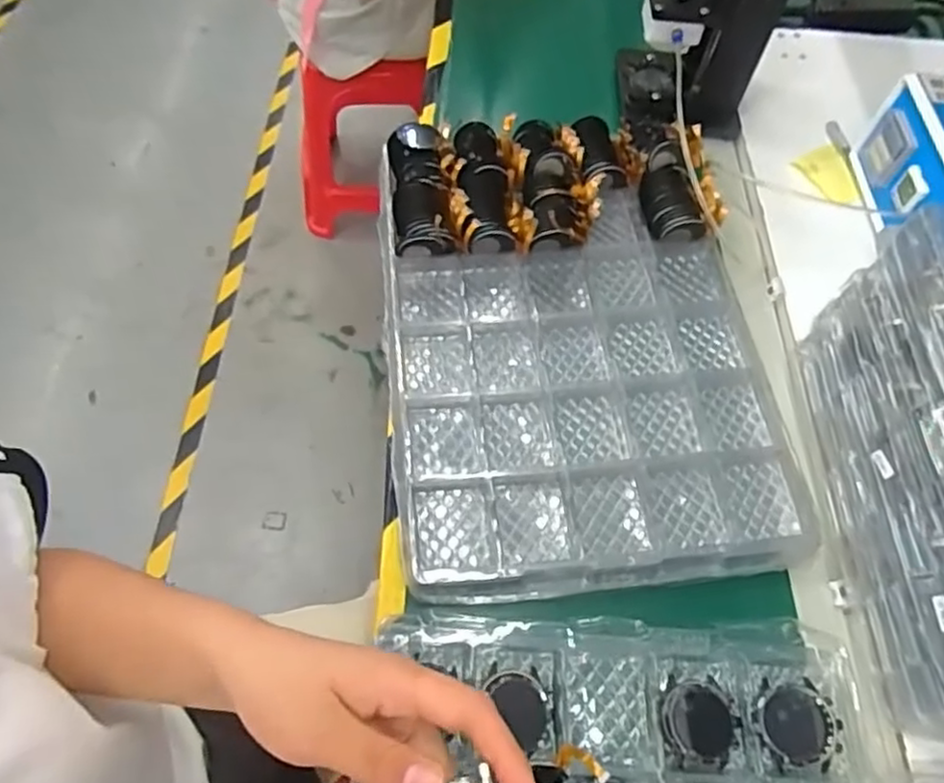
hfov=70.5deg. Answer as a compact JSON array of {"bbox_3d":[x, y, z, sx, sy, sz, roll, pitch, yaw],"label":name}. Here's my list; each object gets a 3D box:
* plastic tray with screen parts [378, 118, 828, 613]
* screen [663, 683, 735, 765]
[{"bbox_3d":[0.084,-0.060,0.561,0.306,0.056,0.433,-4,60,-7],"label":"plastic tray with screen parts"},{"bbox_3d":[0.139,0.203,0.411,0.038,0.015,0.041,15,59,4],"label":"screen"}]

